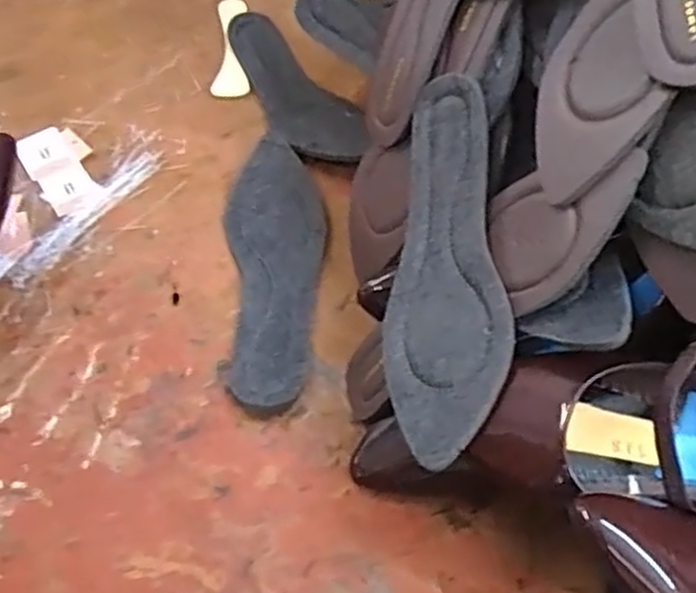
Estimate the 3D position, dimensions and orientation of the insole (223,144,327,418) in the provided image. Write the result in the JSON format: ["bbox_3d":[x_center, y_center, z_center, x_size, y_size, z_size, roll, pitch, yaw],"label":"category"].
[{"bbox_3d":[-0.058,-0.026,0.611,0.079,0.012,0.252,-5,58,-4],"label":"insole"}]

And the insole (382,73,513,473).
[{"bbox_3d":[0.054,-0.020,0.469,0.081,0.025,0.249,-16,61,32],"label":"insole"}]

